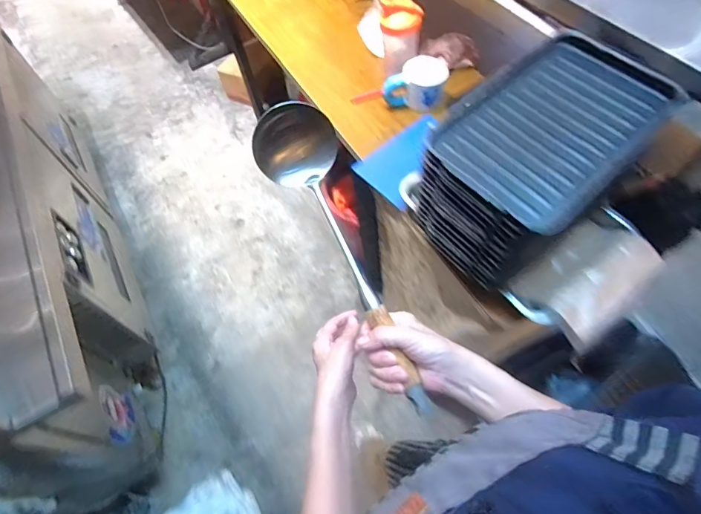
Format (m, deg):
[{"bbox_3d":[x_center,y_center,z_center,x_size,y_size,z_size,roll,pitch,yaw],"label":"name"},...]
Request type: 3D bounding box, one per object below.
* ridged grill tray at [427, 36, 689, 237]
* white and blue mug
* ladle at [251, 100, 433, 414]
[{"bbox_3d":[0.269,-0.181,0.566,0.297,0.055,0.215,-38,65,-17],"label":"ridged grill tray"},{"bbox_3d":[0.142,-0.385,0.922,0.130,0.074,0.112,10,61,9],"label":"white and blue mug"},{"bbox_3d":[0.001,-0.002,0.465,0.090,0.068,0.354,-26,82,-11],"label":"ladle"}]

